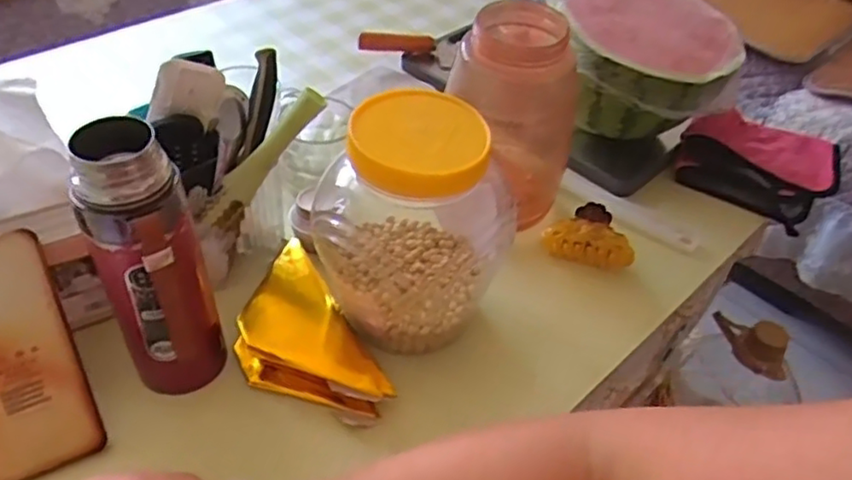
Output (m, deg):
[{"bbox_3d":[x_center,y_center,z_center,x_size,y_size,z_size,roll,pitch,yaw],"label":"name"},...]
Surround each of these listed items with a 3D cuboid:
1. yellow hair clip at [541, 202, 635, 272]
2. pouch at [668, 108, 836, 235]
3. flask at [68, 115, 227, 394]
[{"bbox_3d":[0.157,-0.005,0.626,0.083,0.034,0.051,15,45,10],"label":"yellow hair clip"},{"bbox_3d":[0.372,-0.090,0.733,0.170,0.054,0.146,20,46,14],"label":"pouch"},{"bbox_3d":[-0.175,0.028,0.432,0.065,0.213,0.067,-18,49,-23],"label":"flask"}]

